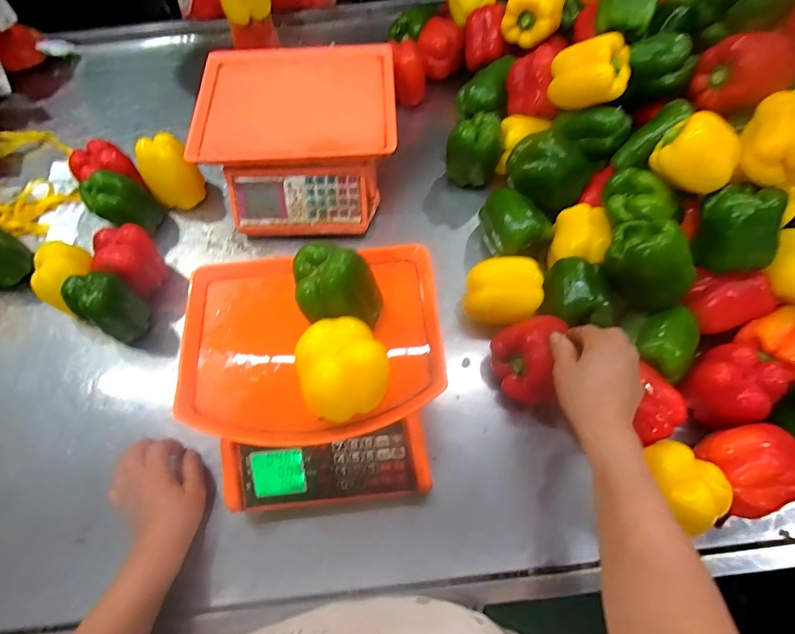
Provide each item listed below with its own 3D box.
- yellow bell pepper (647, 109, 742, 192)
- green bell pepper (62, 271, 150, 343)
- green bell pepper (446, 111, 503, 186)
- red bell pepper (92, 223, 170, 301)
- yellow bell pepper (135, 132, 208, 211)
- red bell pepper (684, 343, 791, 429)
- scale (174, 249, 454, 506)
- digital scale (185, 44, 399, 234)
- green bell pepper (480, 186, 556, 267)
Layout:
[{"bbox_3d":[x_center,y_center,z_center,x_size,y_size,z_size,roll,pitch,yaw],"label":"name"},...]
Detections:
[{"bbox_3d":[0.361,-0.194,0.510,0.084,0.074,0.066,35,71,17],"label":"yellow bell pepper"},{"bbox_3d":[-0.385,-0.014,0.566,0.059,0.114,0.066,30,71,15],"label":"green bell pepper"},{"bbox_3d":[0.124,-0.270,0.679,0.086,0.097,0.071,5,66,4],"label":"green bell pepper"},{"bbox_3d":[-0.388,-0.079,0.615,0.066,0.096,0.079,17,68,10],"label":"red bell pepper"},{"bbox_3d":[-0.369,-0.233,0.677,0.081,0.109,0.070,-36,69,-13],"label":"yellow bell pepper"},{"bbox_3d":[0.394,0.083,0.501,0.082,0.077,0.094,42,73,19],"label":"red bell pepper"},{"bbox_3d":[-0.097,0.070,0.493,0.297,0.102,0.277,-6,65,0],"label":"scale"},{"bbox_3d":[-0.149,-0.283,0.675,0.293,0.129,0.290,-4,66,1],"label":"digital scale"},{"bbox_3d":[0.173,-0.127,0.617,0.107,0.083,0.096,12,67,8],"label":"green bell pepper"}]

